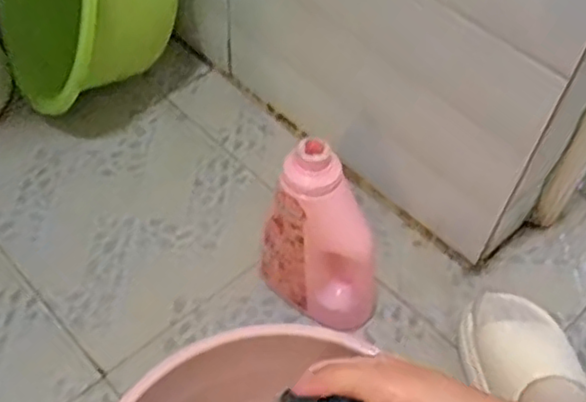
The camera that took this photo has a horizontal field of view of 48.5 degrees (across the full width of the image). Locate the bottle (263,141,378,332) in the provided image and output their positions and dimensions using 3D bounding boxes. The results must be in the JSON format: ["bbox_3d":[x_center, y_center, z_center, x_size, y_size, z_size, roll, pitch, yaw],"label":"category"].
[{"bbox_3d":[0.031,0.043,0.664,0.127,0.209,0.060,34,57,22],"label":"bottle"}]

